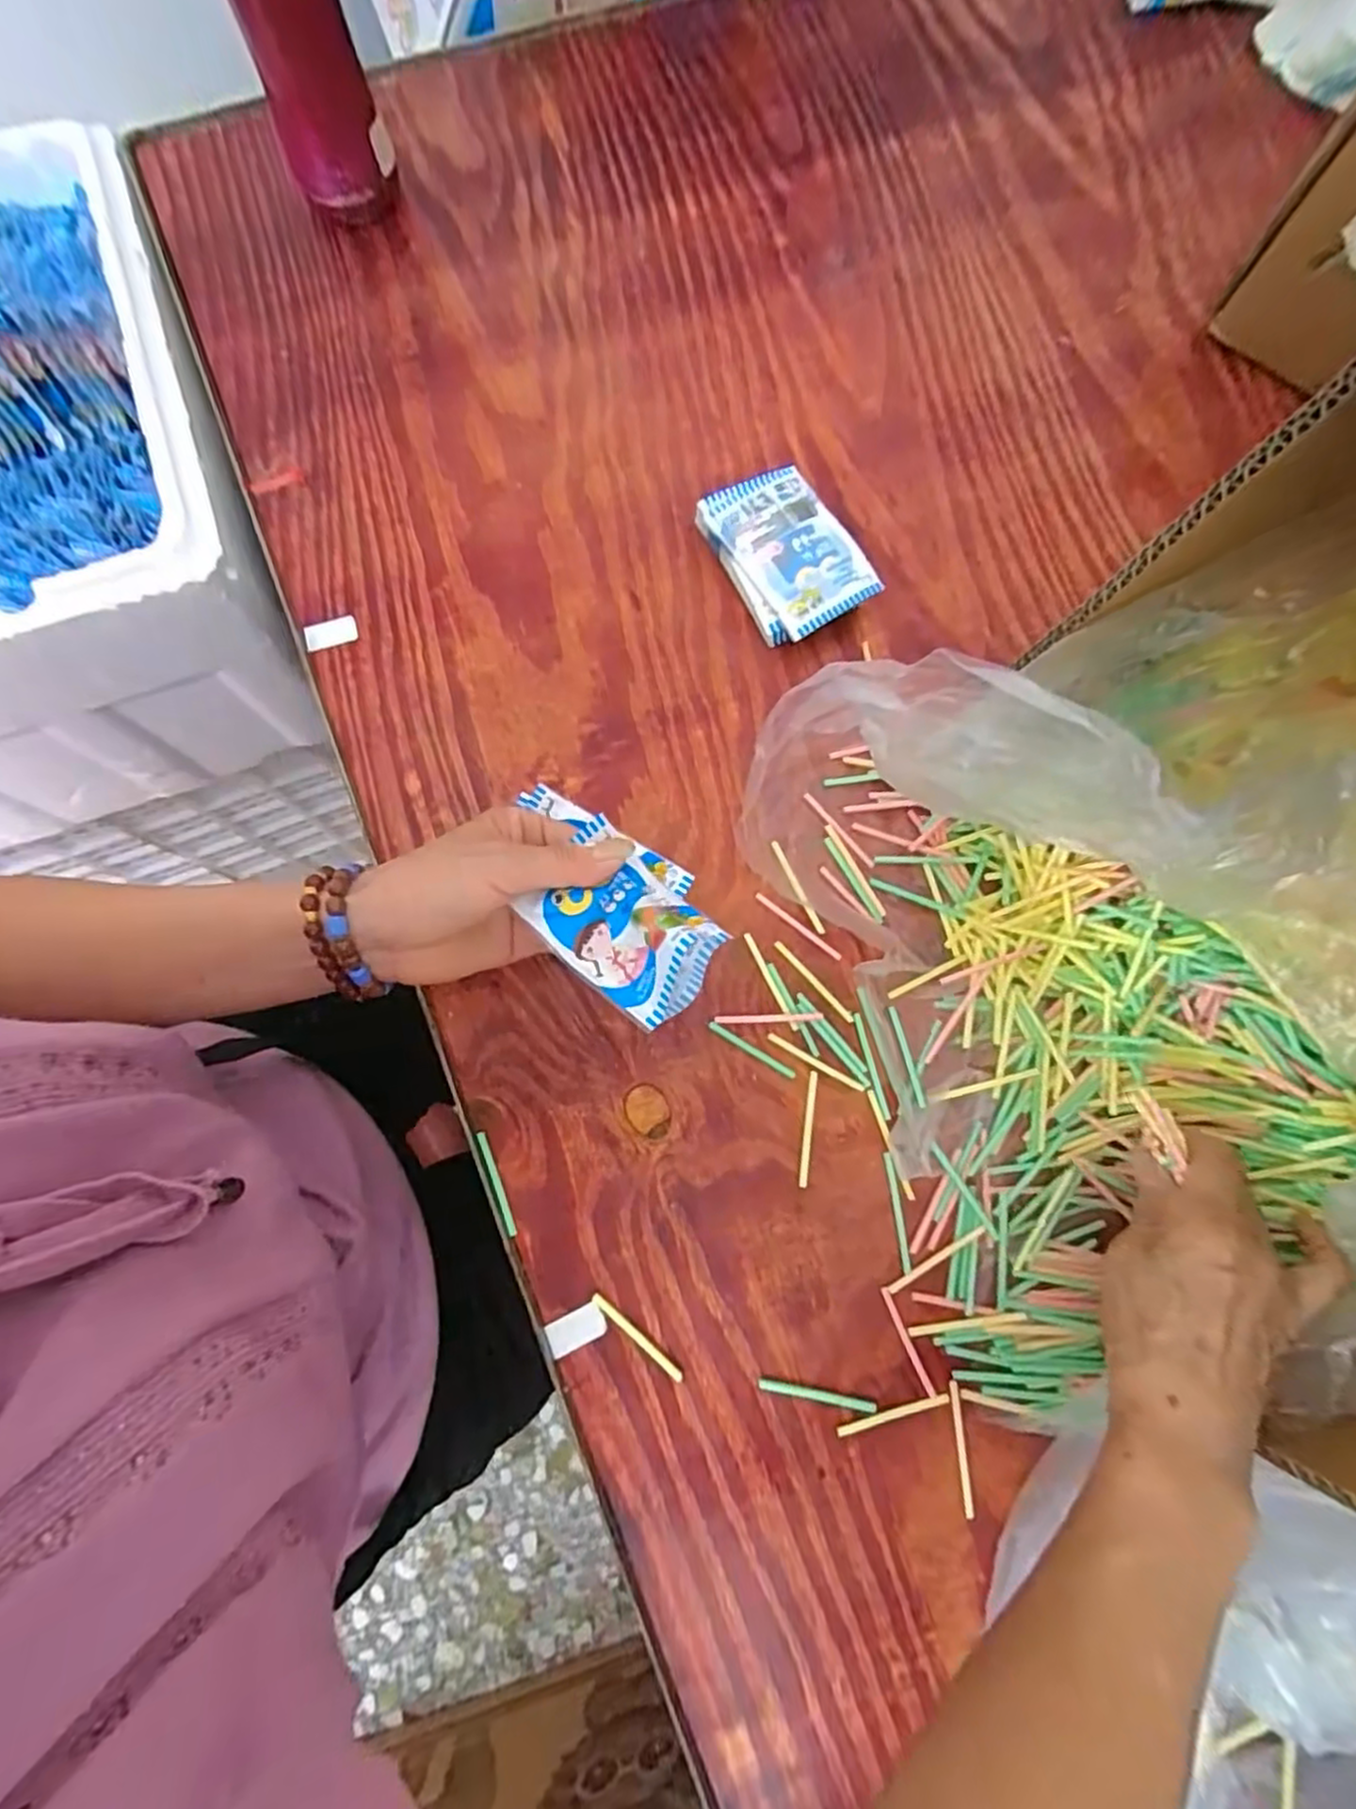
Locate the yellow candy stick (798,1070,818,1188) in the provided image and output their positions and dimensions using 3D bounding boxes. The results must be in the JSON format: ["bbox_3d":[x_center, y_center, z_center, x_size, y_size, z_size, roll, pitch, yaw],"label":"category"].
[{"bbox_3d":[0.073,0.126,0.405,0.005,0.004,0.062,8,79,1],"label":"yellow candy stick"}]

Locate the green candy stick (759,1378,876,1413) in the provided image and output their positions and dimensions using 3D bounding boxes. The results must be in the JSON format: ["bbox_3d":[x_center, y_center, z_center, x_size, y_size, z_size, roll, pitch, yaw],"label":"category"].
[{"bbox_3d":[0.073,0.258,0.378,0.062,0.004,0.007,12,79,2],"label":"green candy stick"}]

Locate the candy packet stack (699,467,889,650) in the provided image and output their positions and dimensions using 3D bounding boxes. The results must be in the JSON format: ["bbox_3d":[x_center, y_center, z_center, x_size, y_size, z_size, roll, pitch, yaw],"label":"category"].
[{"bbox_3d":[0.070,-0.224,0.462,0.077,0.027,0.107,-28,80,-6],"label":"candy packet stack"}]

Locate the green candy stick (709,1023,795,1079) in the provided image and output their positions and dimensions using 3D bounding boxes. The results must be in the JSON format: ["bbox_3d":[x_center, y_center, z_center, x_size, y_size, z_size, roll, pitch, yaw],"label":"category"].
[{"bbox_3d":[0.042,0.084,0.413,0.055,0.004,0.005,31,80,6],"label":"green candy stick"}]

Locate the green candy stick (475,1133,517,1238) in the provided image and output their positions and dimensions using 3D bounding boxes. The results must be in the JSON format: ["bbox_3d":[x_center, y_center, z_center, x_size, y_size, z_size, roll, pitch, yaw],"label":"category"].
[{"bbox_3d":[-0.099,0.152,0.394,0.006,0.004,0.056,-22,80,-5],"label":"green candy stick"}]

